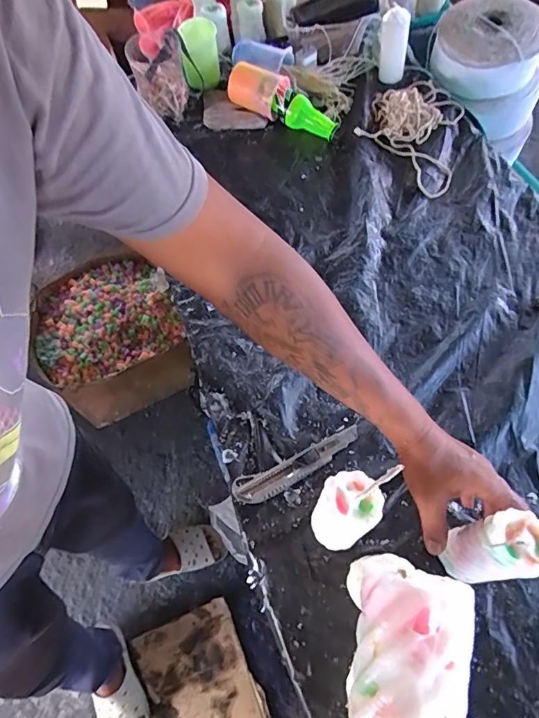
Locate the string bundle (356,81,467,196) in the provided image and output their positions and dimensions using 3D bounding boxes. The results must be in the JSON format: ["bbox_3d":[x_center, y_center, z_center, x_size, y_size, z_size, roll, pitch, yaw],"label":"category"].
[{"bbox_3d":[0.249,-0.412,0.784,0.168,0.053,0.275,15,63,10],"label":"string bundle"}]

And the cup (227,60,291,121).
[{"bbox_3d":[-0.023,-0.491,0.825,0.106,0.077,0.062,34,69,19],"label":"cup"}]

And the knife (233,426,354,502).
[{"bbox_3d":[0.035,0.126,0.530,0.163,0.014,0.032,-24,63,-11],"label":"knife"}]

